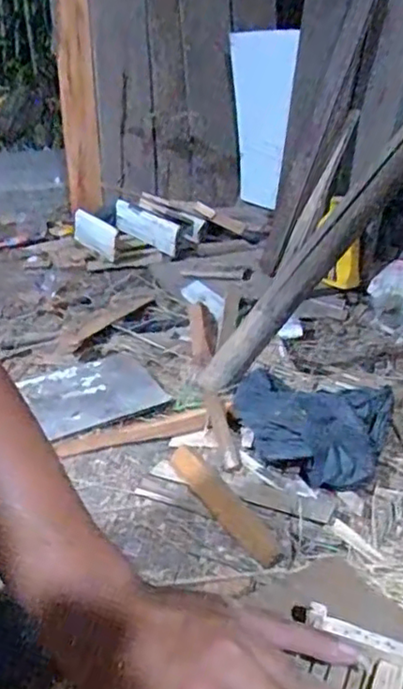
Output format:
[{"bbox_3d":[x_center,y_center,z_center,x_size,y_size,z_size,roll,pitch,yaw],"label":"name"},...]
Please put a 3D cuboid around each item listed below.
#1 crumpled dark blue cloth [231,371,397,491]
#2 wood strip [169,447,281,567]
[{"bbox_3d":[0.148,0.124,0.930,0.232,0.078,0.214,7,26,18],"label":"crumpled dark blue cloth"},{"bbox_3d":[0.024,0.197,0.806,0.040,0.005,0.226,-21,33,-22],"label":"wood strip"}]

